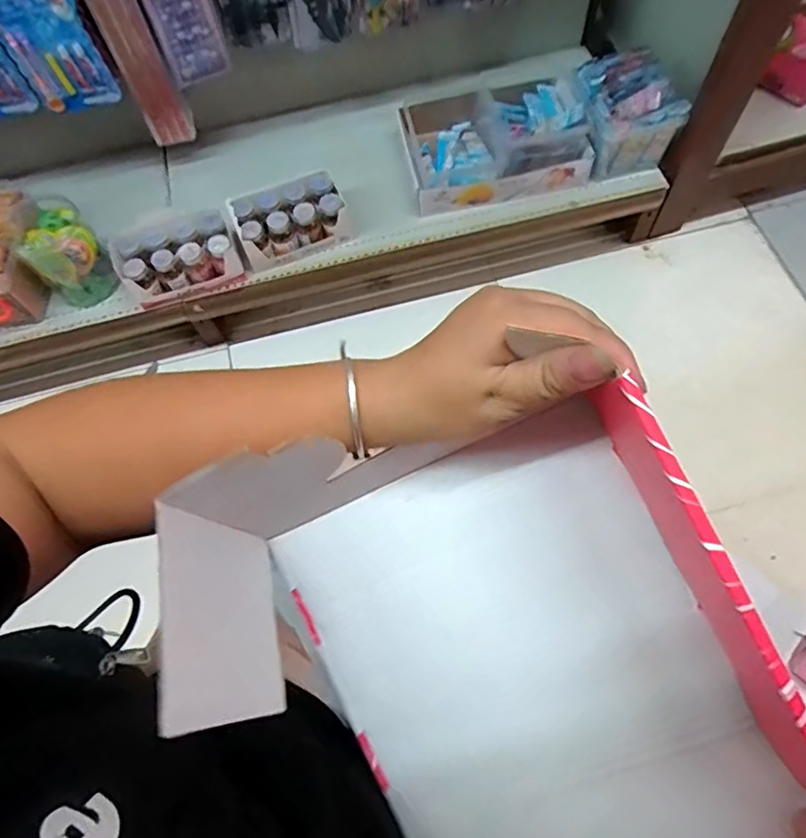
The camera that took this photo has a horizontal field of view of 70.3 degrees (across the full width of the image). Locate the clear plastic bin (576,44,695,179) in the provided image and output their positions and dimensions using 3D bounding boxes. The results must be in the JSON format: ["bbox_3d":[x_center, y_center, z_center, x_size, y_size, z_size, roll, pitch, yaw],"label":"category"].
[{"bbox_3d":[0.409,-0.581,1.075,0.168,0.140,0.173,-11,66,-1],"label":"clear plastic bin"}]

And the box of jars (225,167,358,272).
[{"bbox_3d":[-0.209,-0.370,1.081,0.205,0.109,0.101,-20,66,-6],"label":"box of jars"}]

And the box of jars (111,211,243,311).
[{"bbox_3d":[-0.415,-0.300,1.060,0.207,0.093,0.133,-25,67,-8],"label":"box of jars"}]

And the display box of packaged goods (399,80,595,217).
[{"bbox_3d":[0.171,-0.552,1.124,0.340,0.089,0.247,-14,66,-3],"label":"display box of packaged goods"}]

